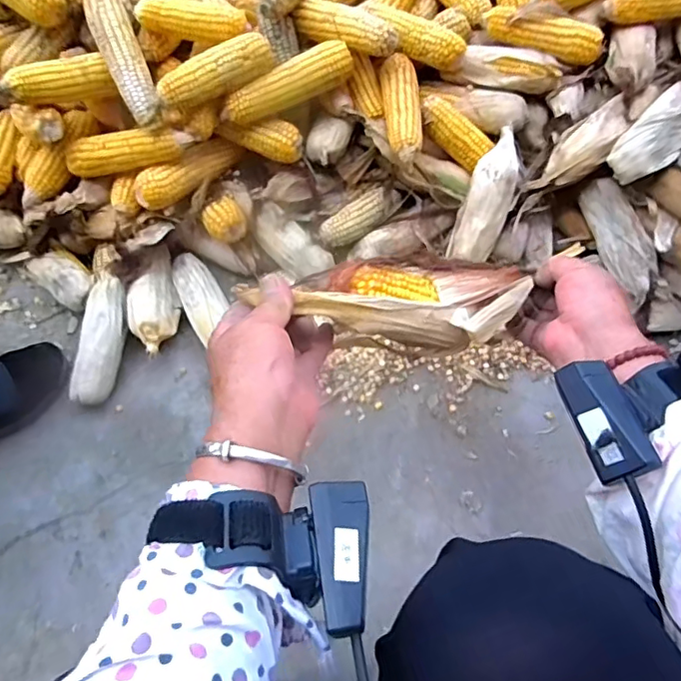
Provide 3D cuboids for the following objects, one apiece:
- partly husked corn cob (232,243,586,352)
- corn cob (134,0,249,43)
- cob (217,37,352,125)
[{"bbox_3d":[0.068,-0.025,0.422,0.210,0.043,0.056,-2,62,-22],"label":"partly husked corn cob"},{"bbox_3d":[-0.193,-0.423,0.728,0.143,0.033,0.047,11,63,2],"label":"corn cob"},{"bbox_3d":[-0.071,-0.342,0.751,0.182,0.043,0.045,-25,66,2],"label":"cob"}]

